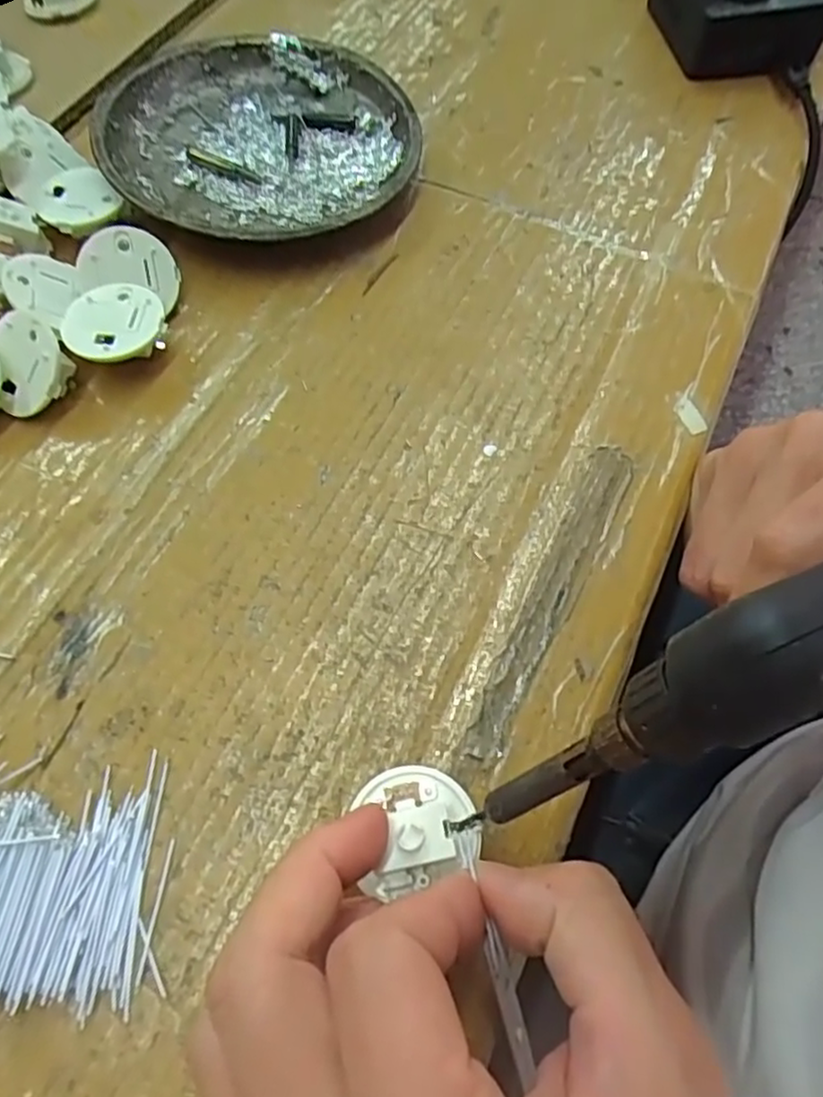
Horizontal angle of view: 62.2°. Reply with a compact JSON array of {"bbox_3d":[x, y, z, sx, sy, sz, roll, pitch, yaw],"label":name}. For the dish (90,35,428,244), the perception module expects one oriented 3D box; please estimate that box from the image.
[{"bbox_3d":[-0.072,-0.191,0.322,0.140,0.022,0.144,1,63,-1],"label":"dish"}]

